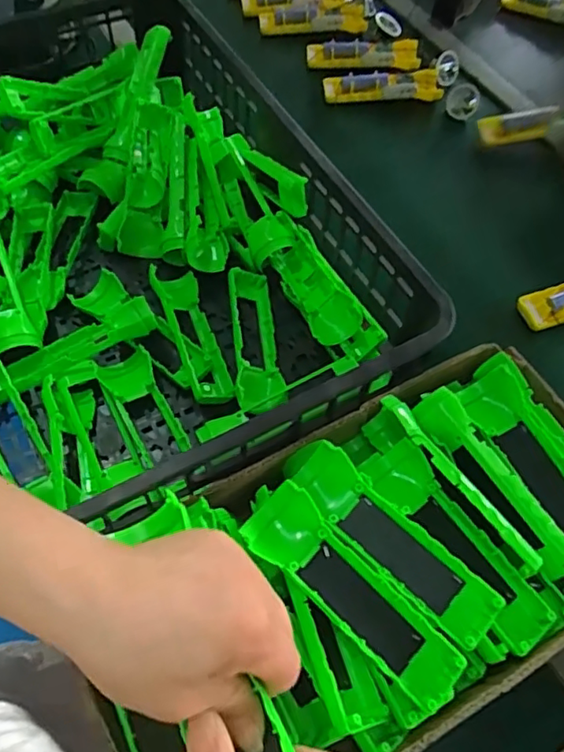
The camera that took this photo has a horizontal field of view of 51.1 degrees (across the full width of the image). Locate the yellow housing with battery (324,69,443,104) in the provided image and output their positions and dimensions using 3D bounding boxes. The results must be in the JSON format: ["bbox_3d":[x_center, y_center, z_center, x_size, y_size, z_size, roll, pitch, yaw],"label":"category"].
[{"bbox_3d":[0.148,-0.420,0.851,0.175,0.024,0.043,-5,61,-6],"label":"yellow housing with battery"}]

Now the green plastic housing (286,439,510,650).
[{"bbox_3d":[0.073,0.115,0.418,0.171,0.034,0.043,40,66,18],"label":"green plastic housing"}]

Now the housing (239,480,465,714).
[{"bbox_3d":[0.046,0.143,0.386,0.161,0.033,0.045,40,66,19],"label":"housing"}]

